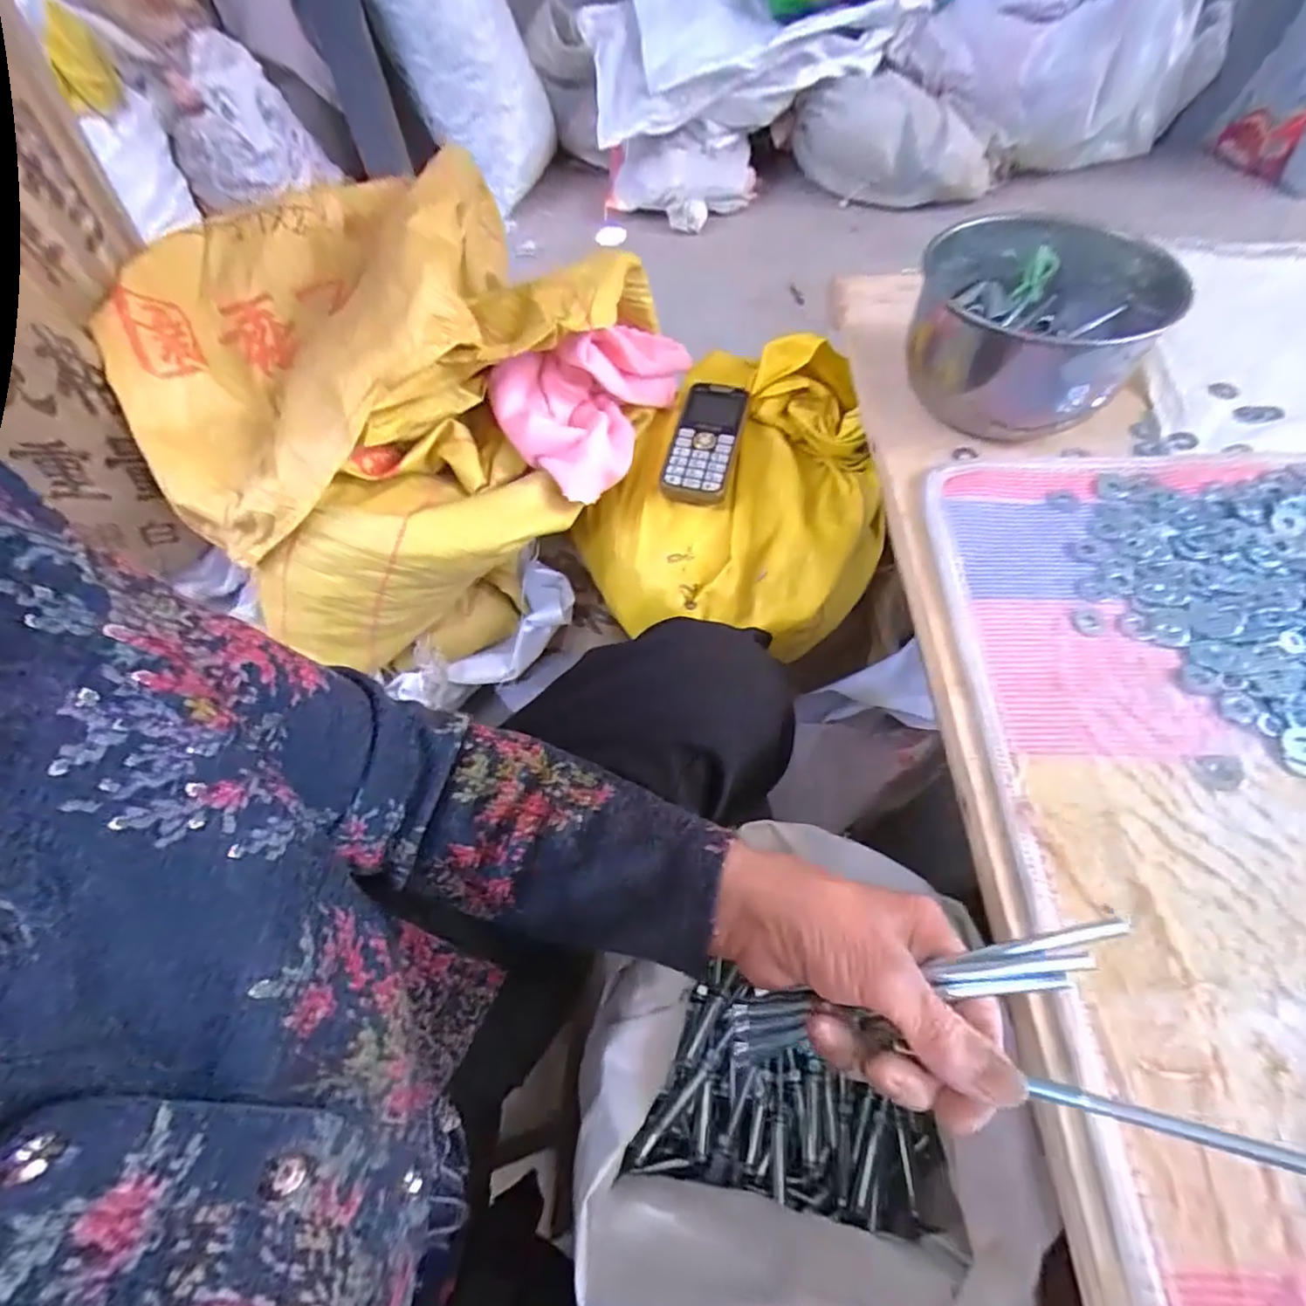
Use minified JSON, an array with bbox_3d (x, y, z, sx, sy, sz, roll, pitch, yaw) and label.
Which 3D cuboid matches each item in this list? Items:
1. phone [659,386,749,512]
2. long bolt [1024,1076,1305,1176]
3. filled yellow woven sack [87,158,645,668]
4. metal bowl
[{"bbox_3d":[0.045,-0.187,0.527,0.056,0.014,0.125,11,70,9],"label":"phone"},{"bbox_3d":[0.187,0.165,0.206,0.097,0.004,0.007,-1,55,29],"label":"long bolt"},{"bbox_3d":[-0.222,-0.201,0.554,0.348,0.284,0.323,17,62,12],"label":"filled yellow woven sack"},{"bbox_3d":[0.284,-0.248,0.452,0.145,0.087,0.178,10,59,8],"label":"metal bowl"}]

